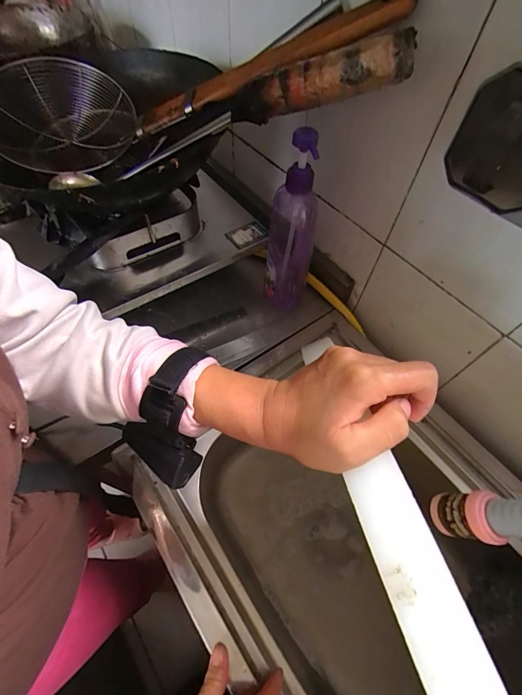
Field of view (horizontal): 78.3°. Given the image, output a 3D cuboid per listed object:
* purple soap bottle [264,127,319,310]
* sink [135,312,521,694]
[{"bbox_3d":[0.045,-0.163,0.474,0.068,0.271,0.049,11,59,4],"label":"purple soap bottle"},{"bbox_3d":[0.144,0.295,0.460,0.417,0.192,0.515,-32,65,-20],"label":"sink"}]

